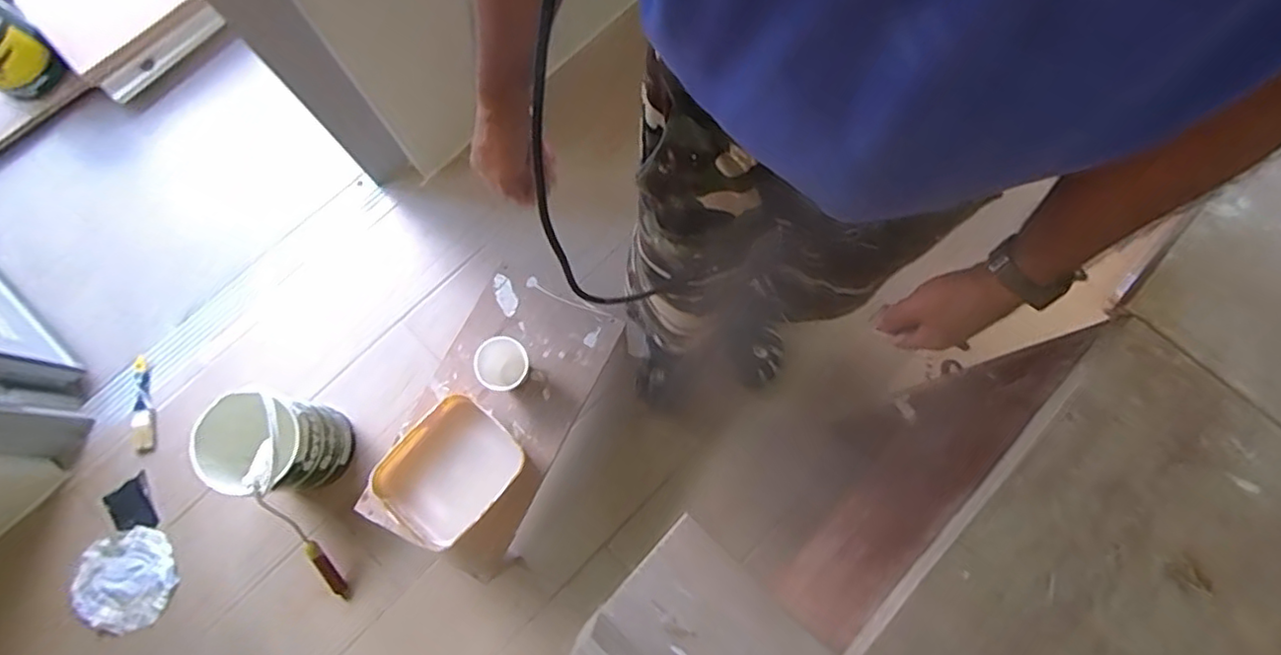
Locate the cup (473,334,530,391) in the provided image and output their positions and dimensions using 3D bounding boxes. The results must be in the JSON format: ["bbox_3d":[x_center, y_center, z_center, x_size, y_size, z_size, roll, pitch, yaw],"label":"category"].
[{"bbox_3d":[-0.203,0.059,0.943,0.075,0.092,0.076,0,77,0],"label":"cup"}]

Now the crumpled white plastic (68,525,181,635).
[{"bbox_3d":[-0.934,0.461,1.134,0.172,0.025,0.173,0,77,0],"label":"crumpled white plastic"}]

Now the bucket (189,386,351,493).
[{"bbox_3d":[-0.631,0.207,1.086,0.174,0.244,0.151,4,77,1],"label":"bucket"}]

